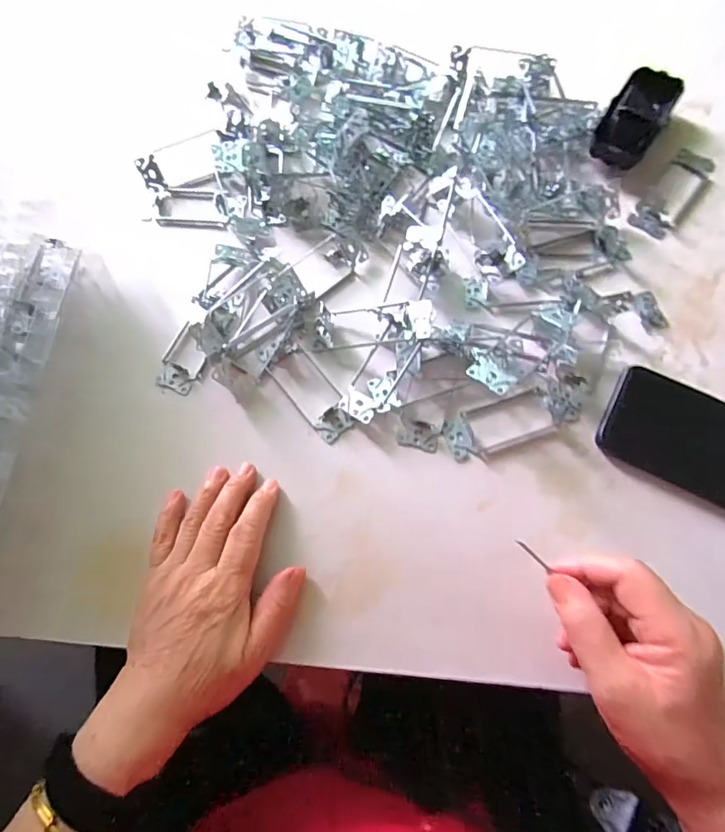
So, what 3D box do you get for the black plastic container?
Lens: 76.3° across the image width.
[{"bbox_3d":[0.261,-0.285,0.440,0.050,0.024,0.104,32,77,13],"label":"black plastic container"}]

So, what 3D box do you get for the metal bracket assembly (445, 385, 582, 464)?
[{"bbox_3d":[0.120,0.003,0.370,0.108,0.009,0.041,-21,72,-3],"label":"metal bracket assembly"}]

